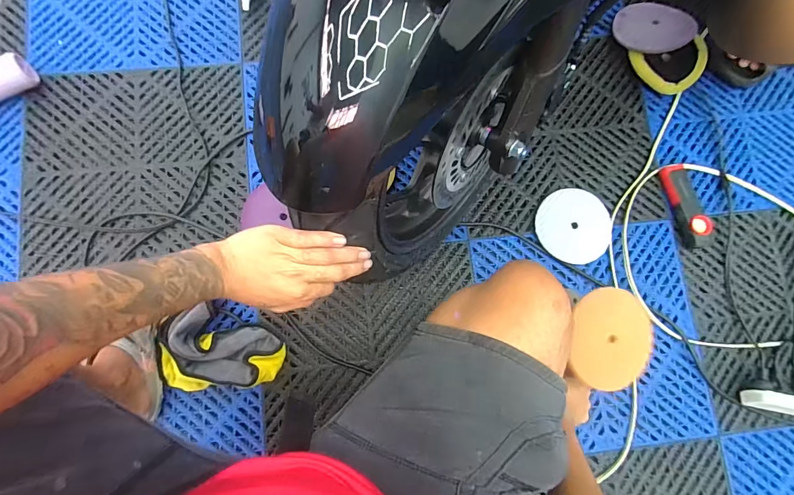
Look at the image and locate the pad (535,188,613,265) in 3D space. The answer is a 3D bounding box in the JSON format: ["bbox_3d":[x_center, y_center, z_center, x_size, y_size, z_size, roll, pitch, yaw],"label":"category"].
[{"bbox_3d":[0.337,-0.043,0.747,0.145,0.019,0.136,26,81,0],"label":"pad"}]

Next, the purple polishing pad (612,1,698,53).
[{"bbox_3d":[0.495,-0.424,0.764,0.140,0.012,0.126,38,80,22],"label":"purple polishing pad"}]

